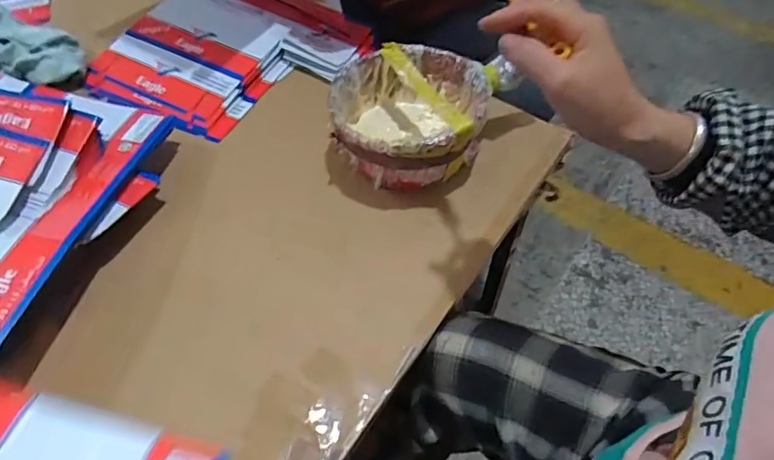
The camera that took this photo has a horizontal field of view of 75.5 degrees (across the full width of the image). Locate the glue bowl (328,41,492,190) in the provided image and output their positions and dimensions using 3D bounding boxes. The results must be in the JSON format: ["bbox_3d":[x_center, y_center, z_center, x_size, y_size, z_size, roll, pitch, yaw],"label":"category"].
[{"bbox_3d":[0.026,-0.136,0.637,0.179,0.105,0.179,1,54,-2],"label":"glue bowl"}]

